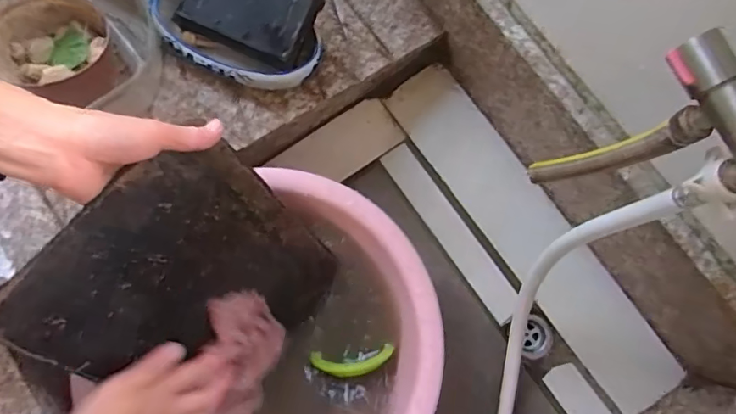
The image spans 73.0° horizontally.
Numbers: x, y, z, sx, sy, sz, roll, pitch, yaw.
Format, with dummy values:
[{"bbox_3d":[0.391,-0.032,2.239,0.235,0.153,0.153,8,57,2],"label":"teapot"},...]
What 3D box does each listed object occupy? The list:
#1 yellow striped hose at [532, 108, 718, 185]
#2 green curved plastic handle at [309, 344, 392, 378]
[{"bbox_3d":[0.172,-0.039,0.366,0.055,0.159,0.017,13,80,3],"label":"yellow striped hose"},{"bbox_3d":[-0.017,0.164,0.527,0.088,0.029,0.025,-6,80,-1],"label":"green curved plastic handle"}]

